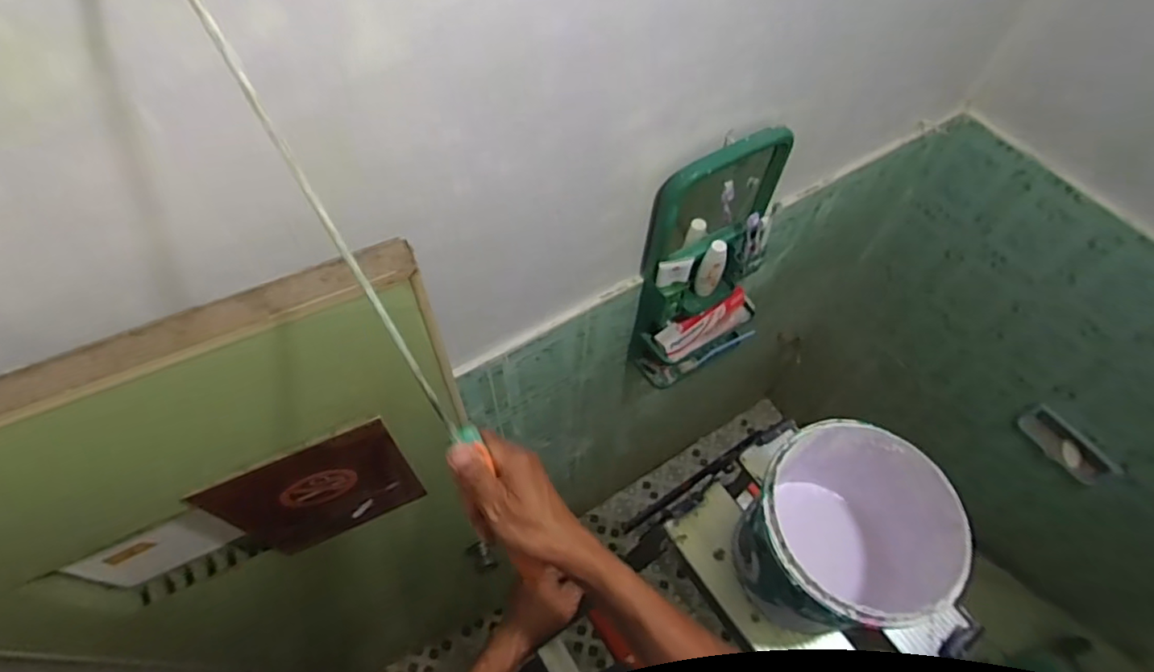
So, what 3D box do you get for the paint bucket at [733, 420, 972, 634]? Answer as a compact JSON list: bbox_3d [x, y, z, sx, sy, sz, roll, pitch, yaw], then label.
[{"bbox_3d":[0.233,0.197,0.584,0.156,0.205,0.155,1,60,-1],"label":"paint bucket"}]

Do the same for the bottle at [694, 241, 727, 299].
[{"bbox_3d":[0.244,-0.124,1.089,0.033,0.140,0.036,1,60,-1],"label":"bottle"}]

